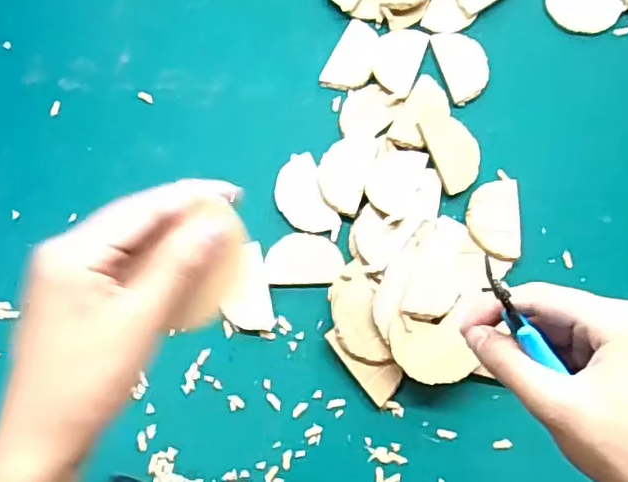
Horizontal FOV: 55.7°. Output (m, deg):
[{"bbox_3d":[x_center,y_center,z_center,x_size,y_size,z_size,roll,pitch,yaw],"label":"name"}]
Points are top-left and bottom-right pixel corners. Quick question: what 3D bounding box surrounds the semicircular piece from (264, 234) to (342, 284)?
[{"bbox_3d":[-0.008,0.015,0.495,0.063,0.004,0.043,0,77,1],"label":"semicircular piece"}]

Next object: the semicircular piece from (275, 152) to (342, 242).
[{"bbox_3d":[-0.008,-0.035,0.508,0.042,0.004,0.078,-23,77,-5],"label":"semicircular piece"}]

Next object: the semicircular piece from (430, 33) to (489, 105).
[{"bbox_3d":[0.135,-0.159,0.535,0.042,0.004,0.069,-15,77,-3],"label":"semicircular piece"}]

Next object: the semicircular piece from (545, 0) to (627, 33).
[{"bbox_3d":[0.247,-0.213,0.548,0.071,0.004,0.042,20,78,5],"label":"semicircular piece"}]

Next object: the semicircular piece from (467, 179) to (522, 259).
[{"bbox_3d":[0.152,-0.018,0.501,0.044,0.009,0.068,-3,77,0],"label":"semicircular piece"}]

